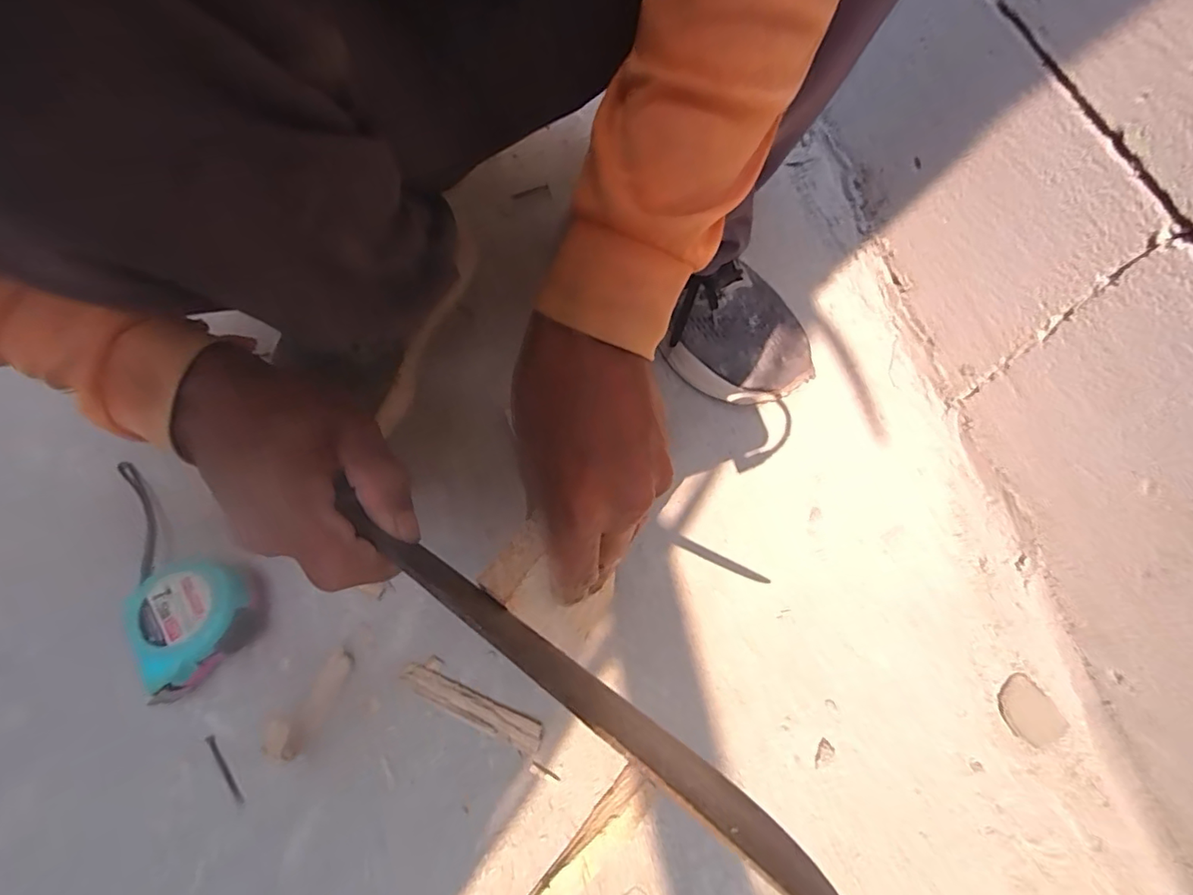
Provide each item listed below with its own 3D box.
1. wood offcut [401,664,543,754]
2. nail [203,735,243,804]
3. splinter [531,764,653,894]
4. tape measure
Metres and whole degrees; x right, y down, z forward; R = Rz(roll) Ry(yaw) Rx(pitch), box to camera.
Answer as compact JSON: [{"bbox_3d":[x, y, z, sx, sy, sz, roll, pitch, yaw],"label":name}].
[{"bbox_3d":[-0.087,0.179,0.376,0.106,0.010,0.017,22,66,10],"label":"wood offcut"},{"bbox_3d":[-0.250,0.216,0.364,0.005,0.004,0.051,-35,69,-16],"label":"nail"},{"bbox_3d":[-0.036,0.284,0.325,0.024,0.021,0.198,39,70,17],"label":"splinter"},{"bbox_3d":[-0.335,0.087,0.405,0.201,0.041,0.084,37,69,17],"label":"tape measure"}]

